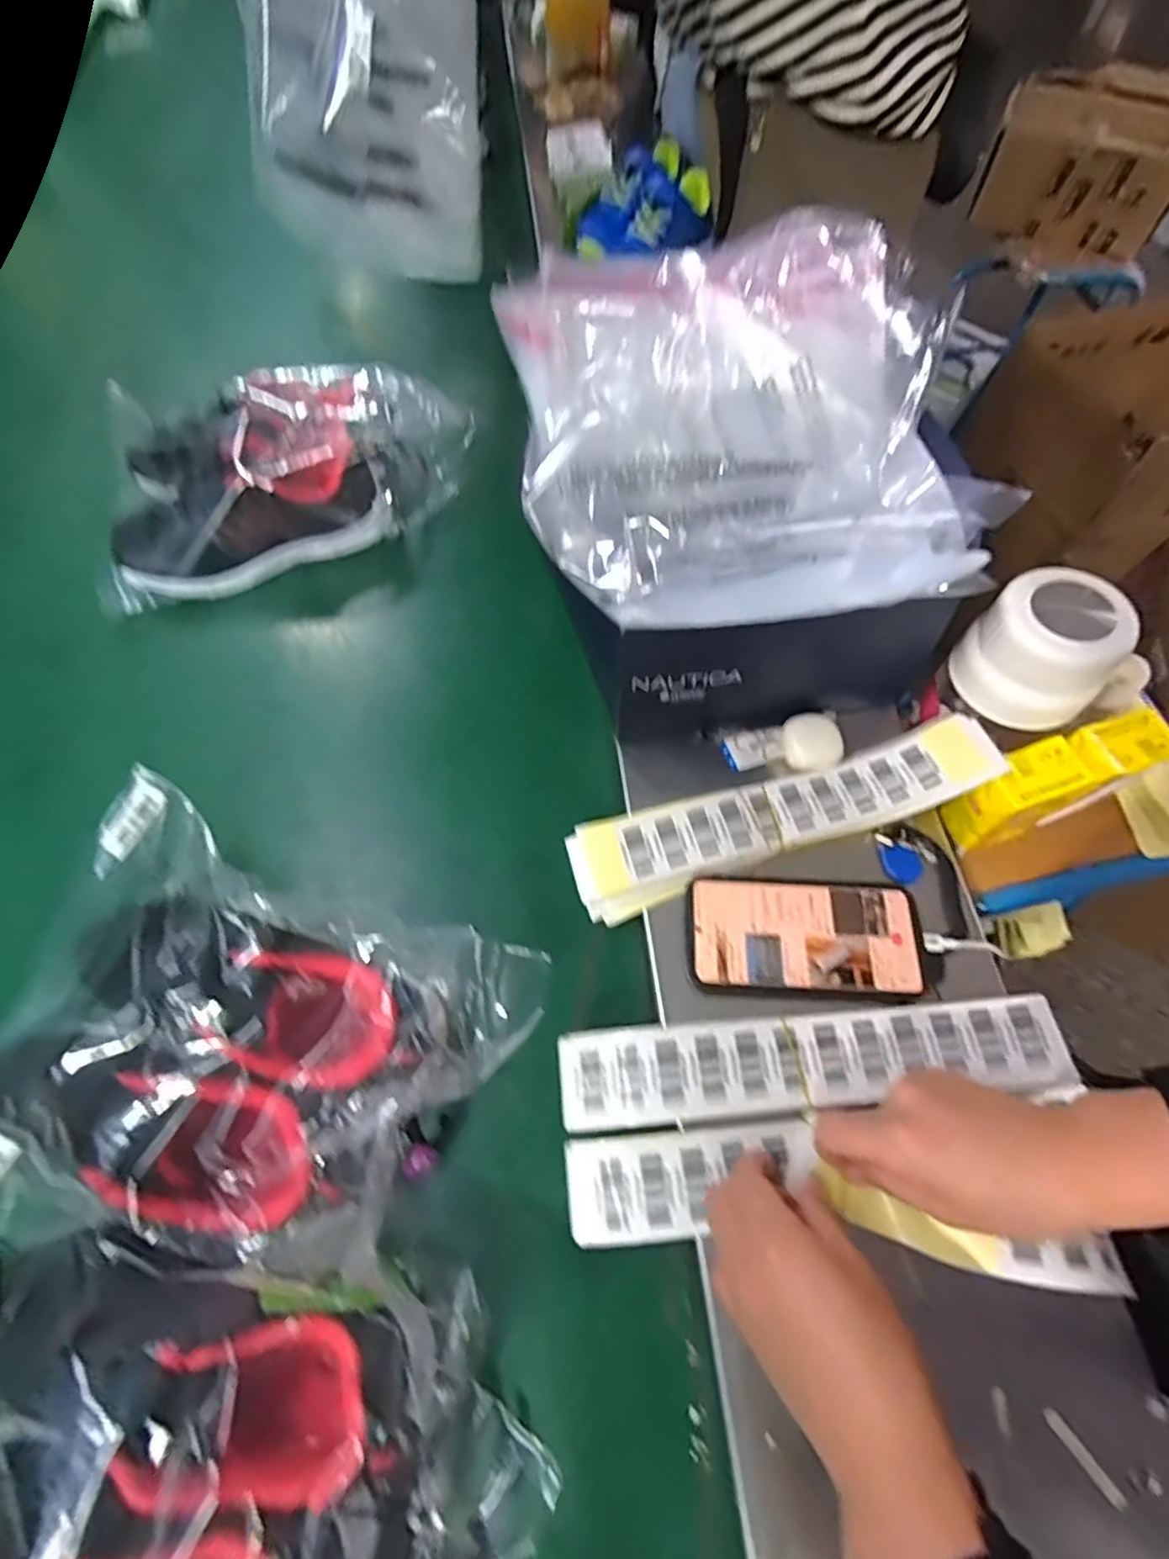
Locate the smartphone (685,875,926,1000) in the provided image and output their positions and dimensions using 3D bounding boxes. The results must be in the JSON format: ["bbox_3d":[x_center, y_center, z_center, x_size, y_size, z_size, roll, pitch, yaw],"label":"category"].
[{"bbox_3d":[0.156,0.110,0.461,0.163,0.005,0.078,3,64,1],"label":"smartphone"}]

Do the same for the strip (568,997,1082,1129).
[{"bbox_3d":[0.144,0.179,0.413,0.314,0.018,0.054,-5,63,-1],"label":"strip"}]

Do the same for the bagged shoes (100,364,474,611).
[{"bbox_3d":[-0.293,-0.306,0.648,0.344,0.099,0.200,-13,65,-7],"label":"bagged shoes"}]

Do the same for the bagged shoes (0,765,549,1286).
[{"bbox_3d":[-0.211,0.163,0.417,0.317,0.107,0.226,21,66,9],"label":"bagged shoes"}]

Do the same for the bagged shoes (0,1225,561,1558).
[{"bbox_3d":[-0.193,0.336,0.306,0.304,0.144,0.183,5,64,2],"label":"bagged shoes"}]

